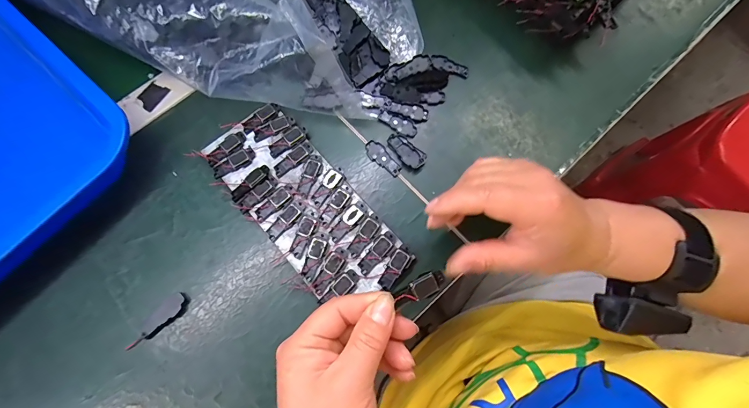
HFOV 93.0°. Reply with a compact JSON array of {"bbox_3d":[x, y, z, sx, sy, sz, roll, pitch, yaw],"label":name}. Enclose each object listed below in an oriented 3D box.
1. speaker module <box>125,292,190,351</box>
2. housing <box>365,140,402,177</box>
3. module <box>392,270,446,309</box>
[{"bbox_3d":[-0.170,0.091,0.278,0.055,0.004,0.017,-41,77,-10],"label":"speaker module"},{"bbox_3d":[0.007,-0.041,0.319,0.016,0.004,0.040,-35,76,-9],"label":"housing"},{"bbox_3d":[0.030,0.054,0.227,0.033,0.005,0.014,-26,74,-8],"label":"module"}]

